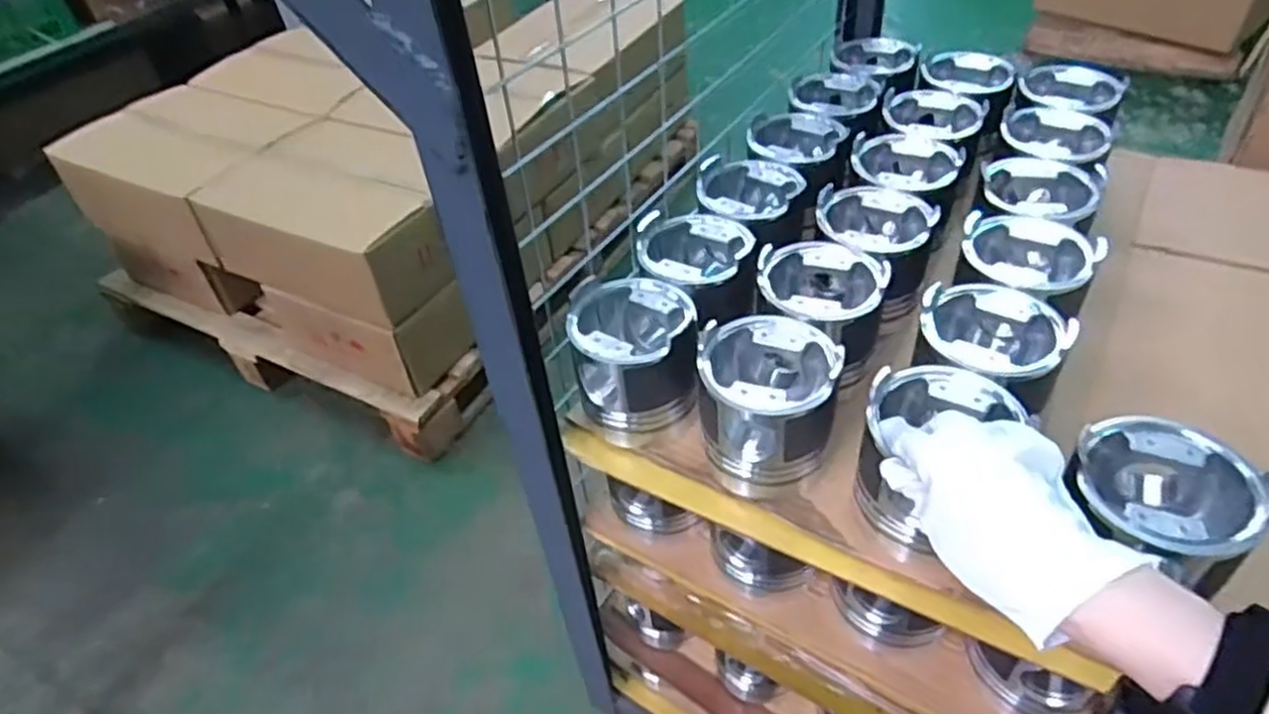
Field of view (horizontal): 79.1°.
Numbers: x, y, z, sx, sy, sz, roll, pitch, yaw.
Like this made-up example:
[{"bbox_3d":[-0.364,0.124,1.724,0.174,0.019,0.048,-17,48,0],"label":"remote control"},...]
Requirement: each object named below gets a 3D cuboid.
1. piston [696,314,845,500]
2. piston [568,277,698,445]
[{"bbox_3d":[0.101,0.038,0.579,0.100,0.114,0.094,1,44,8],"label":"piston"},{"bbox_3d":[0.003,0.003,0.620,0.094,0.106,0.088,-3,43,3],"label":"piston"}]

